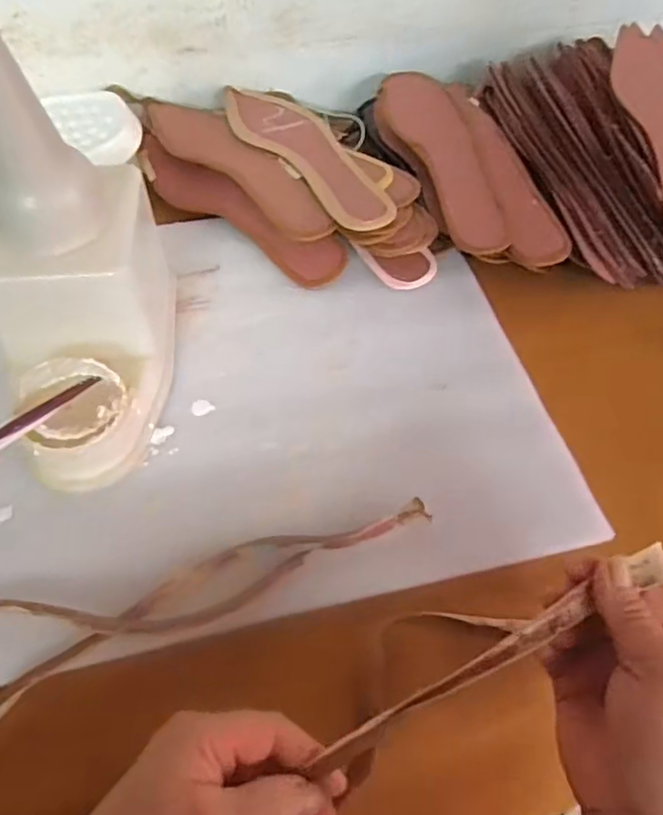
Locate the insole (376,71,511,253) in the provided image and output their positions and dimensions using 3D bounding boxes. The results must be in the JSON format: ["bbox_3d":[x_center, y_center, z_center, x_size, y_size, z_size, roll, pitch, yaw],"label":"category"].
[{"bbox_3d":[0.107,-0.231,0.557,0.062,0.012,0.234,-15,63,-9],"label":"insole"}]

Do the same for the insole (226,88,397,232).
[{"bbox_3d":[-0.023,-0.236,0.555,0.069,0.010,0.247,-27,60,-20],"label":"insole"}]

